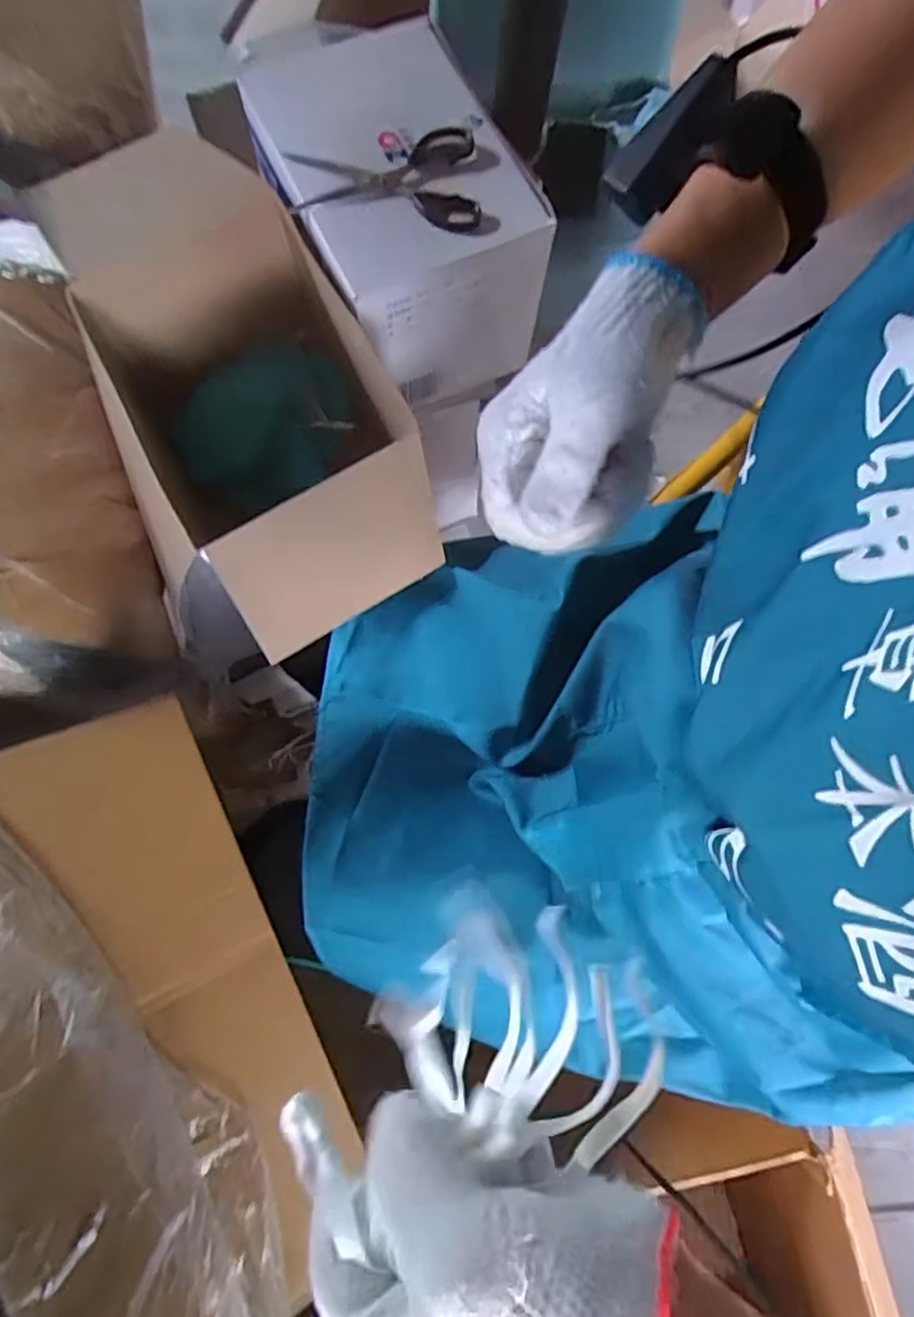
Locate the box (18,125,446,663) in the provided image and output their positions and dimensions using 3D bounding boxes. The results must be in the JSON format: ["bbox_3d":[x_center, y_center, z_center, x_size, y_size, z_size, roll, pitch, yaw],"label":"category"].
[{"bbox_3d":[-0.172,-0.207,0.574,0.221,0.185,0.438,-22,79,-6],"label":"box"}]

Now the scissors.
[{"bbox_3d":[-0.062,-0.409,0.551,0.156,0.017,0.103,-3,78,-2],"label":"scissors"}]

